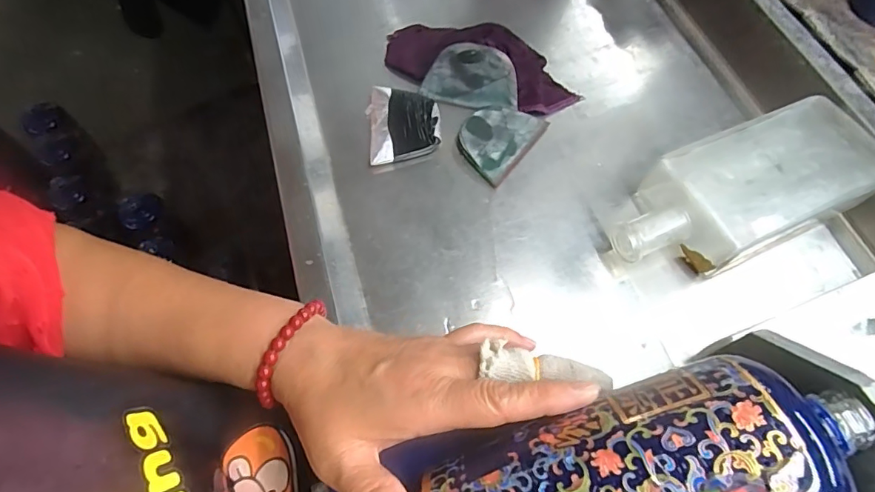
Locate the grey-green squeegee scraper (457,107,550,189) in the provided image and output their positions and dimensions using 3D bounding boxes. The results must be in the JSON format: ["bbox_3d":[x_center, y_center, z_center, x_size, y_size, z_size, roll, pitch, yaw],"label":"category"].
[{"bbox_3d":[0.052,-0.095,0.427,0.055,0.012,0.081,34,66,17],"label":"grey-green squeegee scraper"}]

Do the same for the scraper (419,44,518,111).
[{"bbox_3d":[0.031,-0.153,0.444,0.085,0.005,0.056,15,94,10],"label":"scraper"}]

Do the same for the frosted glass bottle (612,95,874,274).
[{"bbox_3d":[0.237,-0.041,0.388,0.231,0.049,0.091,-22,64,-14],"label":"frosted glass bottle"}]

